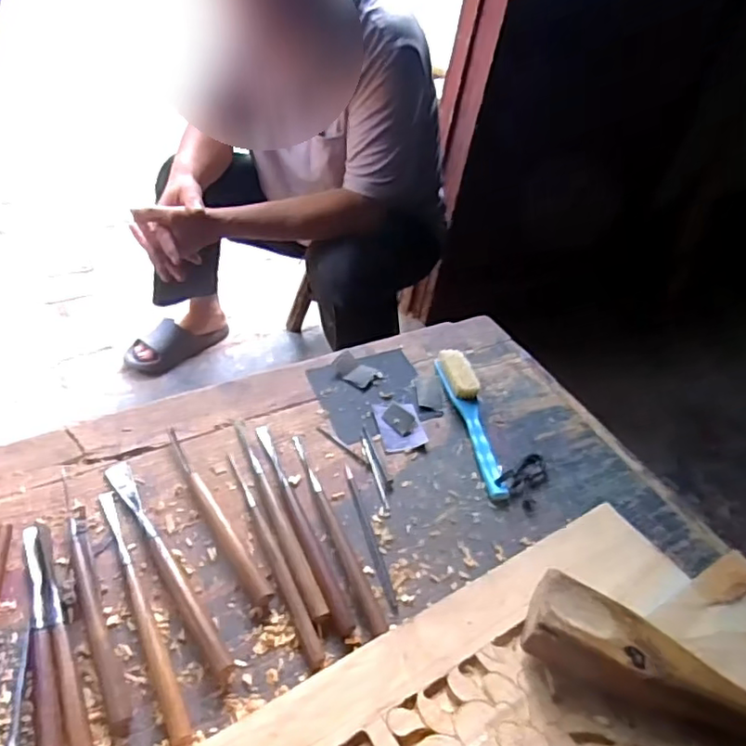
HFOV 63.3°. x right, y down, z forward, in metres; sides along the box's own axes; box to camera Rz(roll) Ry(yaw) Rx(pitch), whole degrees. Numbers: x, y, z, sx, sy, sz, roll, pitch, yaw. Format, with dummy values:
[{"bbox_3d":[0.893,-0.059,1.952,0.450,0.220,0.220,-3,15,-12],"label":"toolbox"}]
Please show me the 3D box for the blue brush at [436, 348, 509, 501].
[{"bbox_3d":[0.126,0.055,0.755,0.042,0.041,0.228,-3,53,-14],"label":"blue brush"}]

